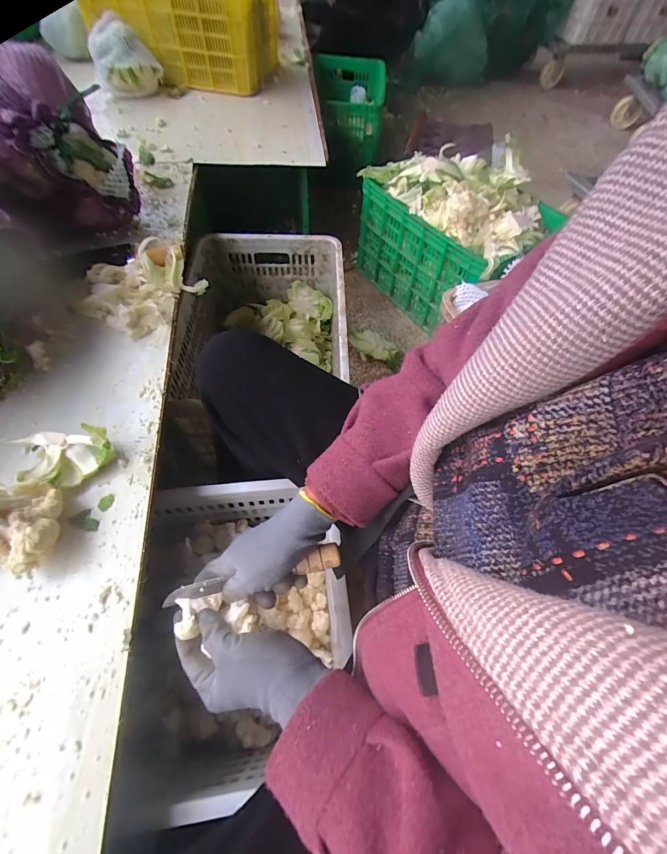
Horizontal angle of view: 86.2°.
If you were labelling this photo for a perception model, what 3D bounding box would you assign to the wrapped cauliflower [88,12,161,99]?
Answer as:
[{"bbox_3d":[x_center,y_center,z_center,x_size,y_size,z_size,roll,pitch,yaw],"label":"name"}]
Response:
[{"bbox_3d":[-0.625,-1.081,1.041,0.172,0.149,0.171,-31,65,-19],"label":"wrapped cauliflower"}]

